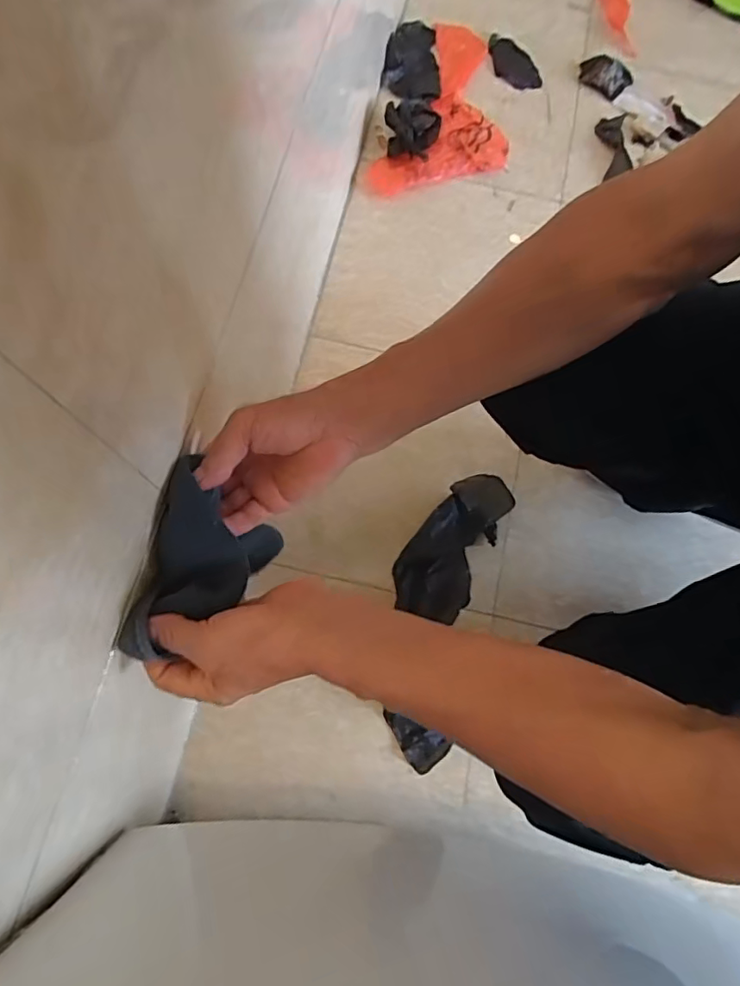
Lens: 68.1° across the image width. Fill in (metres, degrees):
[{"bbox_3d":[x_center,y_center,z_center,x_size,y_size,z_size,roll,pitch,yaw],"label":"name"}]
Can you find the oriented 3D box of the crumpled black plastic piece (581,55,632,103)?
[{"bbox_3d":[0.350,-0.625,0.819,0.059,0.014,0.079,-43,80,-12],"label":"crumpled black plastic piece"}]

